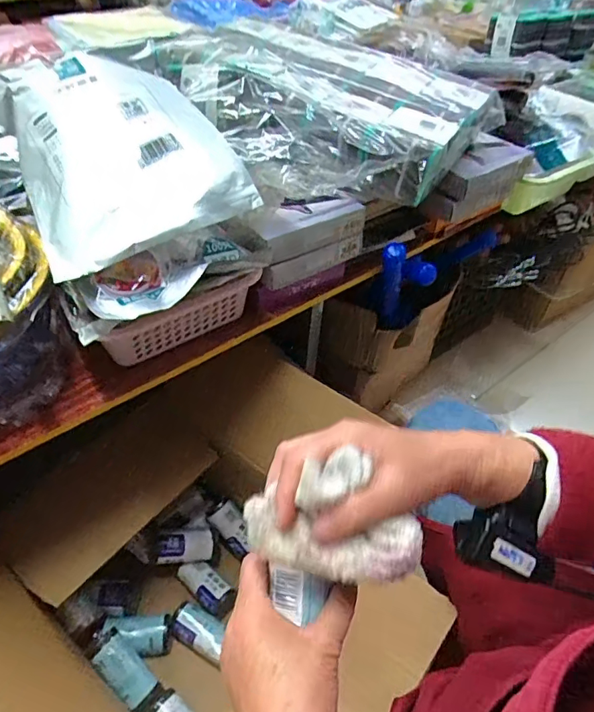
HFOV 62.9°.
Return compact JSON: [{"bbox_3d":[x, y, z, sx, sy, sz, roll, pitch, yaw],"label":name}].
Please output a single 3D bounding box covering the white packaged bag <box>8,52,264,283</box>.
[{"bbox_3d":[-0.188,-0.217,0.523,0.205,0.050,0.249,-27,78,-13],"label":"white packaged bag"}]

